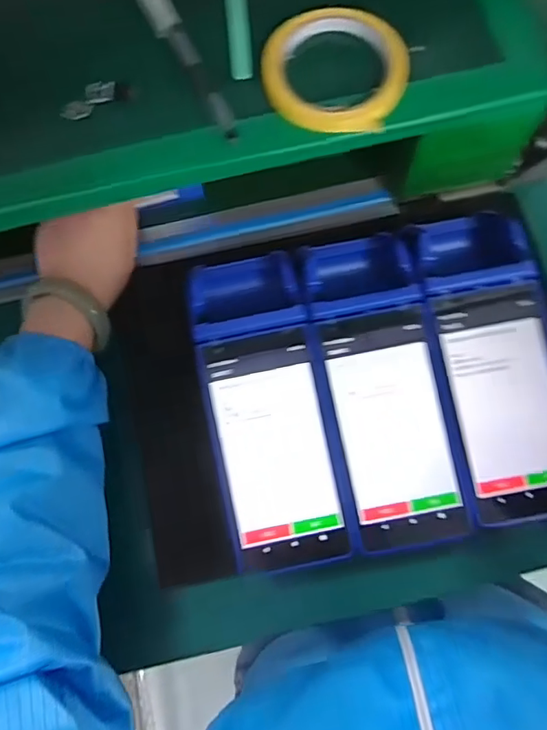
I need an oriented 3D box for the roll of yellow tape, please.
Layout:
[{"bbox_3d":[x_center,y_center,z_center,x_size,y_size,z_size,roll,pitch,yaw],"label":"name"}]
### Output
[{"bbox_3d":[0.042,-0.201,0.351,0.097,0.017,0.087,8,76,4],"label":"roll of yellow tape"}]

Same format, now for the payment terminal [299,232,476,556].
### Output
[{"bbox_3d":[0.077,0.015,0.360,0.081,0.038,0.213,-12,75,-1],"label":"payment terminal"}]

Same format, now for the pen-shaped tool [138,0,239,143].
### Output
[{"bbox_3d":[-0.061,-0.215,0.362,0.022,0.012,0.143,-25,76,-5],"label":"pen-shaped tool"}]

